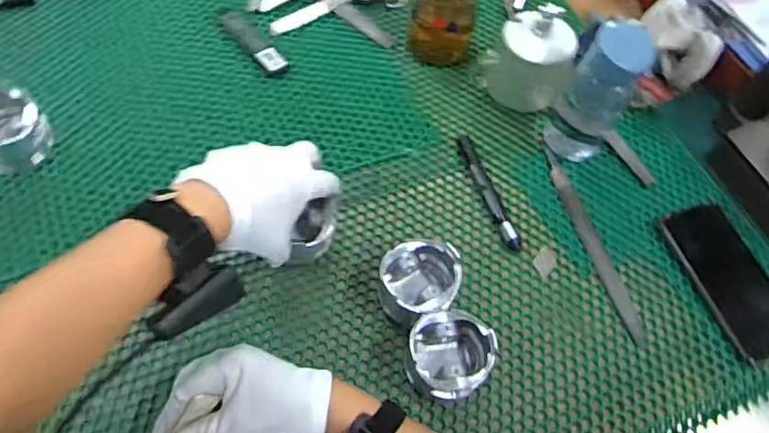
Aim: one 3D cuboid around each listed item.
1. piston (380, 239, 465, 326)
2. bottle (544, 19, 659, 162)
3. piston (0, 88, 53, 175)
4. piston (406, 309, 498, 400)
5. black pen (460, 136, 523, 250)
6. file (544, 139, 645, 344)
[{"bbox_3d":[0.033,0.064,0.550,0.071,0.051,0.070,-2,61,-5],"label":"piston"},{"bbox_3d":[0.223,-0.128,0.610,0.066,0.151,0.058,31,63,13],"label":"bottle"},{"bbox_3d":[-0.381,-0.085,0.586,0.071,0.051,0.071,2,60,-3],"label":"piston"},{"bbox_3d":[0.057,0.124,0.519,0.070,0.055,0.073,2,60,-3],"label":"piston"},{"bbox_3d":[0.112,-0.029,0.630,0.015,0.014,0.142,-16,63,-13],"label":"black pen"},{"bbox_3d":[0.218,0.023,0.616,0.021,0.005,0.234,-12,62,-11],"label":"file"}]

